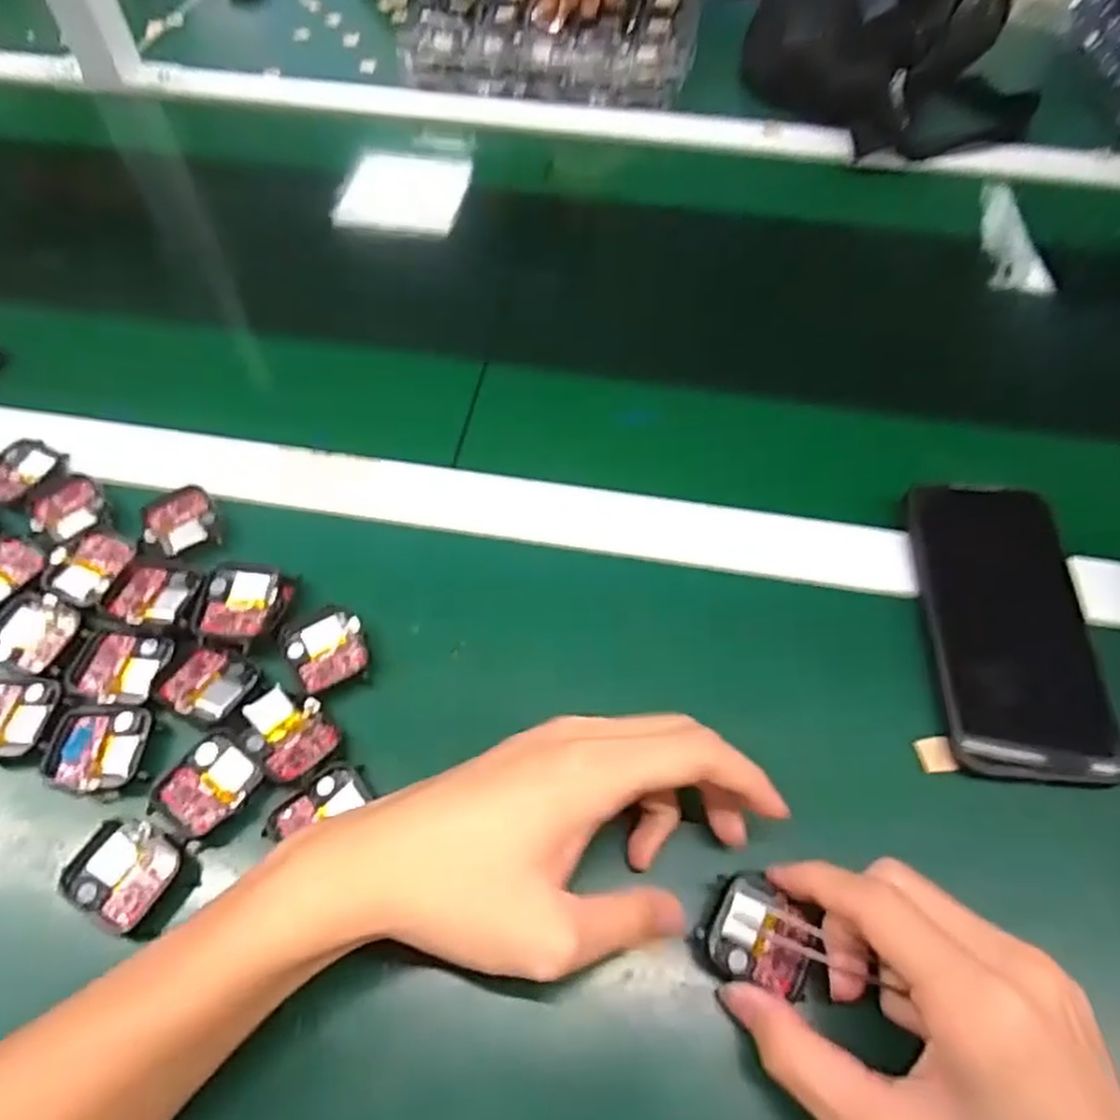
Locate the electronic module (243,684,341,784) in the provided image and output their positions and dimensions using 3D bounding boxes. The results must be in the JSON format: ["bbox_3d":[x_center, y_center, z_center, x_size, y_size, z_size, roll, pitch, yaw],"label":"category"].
[{"bbox_3d":[-0.125,0.078,0.340,0.034,0.008,0.044,-37,63,-22],"label":"electronic module"}]

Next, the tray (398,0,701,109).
[{"bbox_3d":[0.001,-0.540,0.745,0.267,0.051,0.257,7,56,5],"label":"tray"}]

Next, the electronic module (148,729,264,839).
[{"bbox_3d":[-0.157,0.098,0.328,0.036,0.009,0.042,26,60,17],"label":"electronic module"}]

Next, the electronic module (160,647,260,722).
[{"bbox_3d":[-0.169,0.058,0.355,0.037,0.009,0.035,19,58,13],"label":"electronic module"}]

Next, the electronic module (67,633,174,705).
[{"bbox_3d":[-0.213,0.052,0.359,0.043,0.006,0.035,5,56,4],"label":"electronic module"}]

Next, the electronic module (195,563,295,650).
[{"bbox_3d":[-0.158,0.023,0.371,0.041,0.011,0.043,3,56,3],"label":"electronic module"}]

